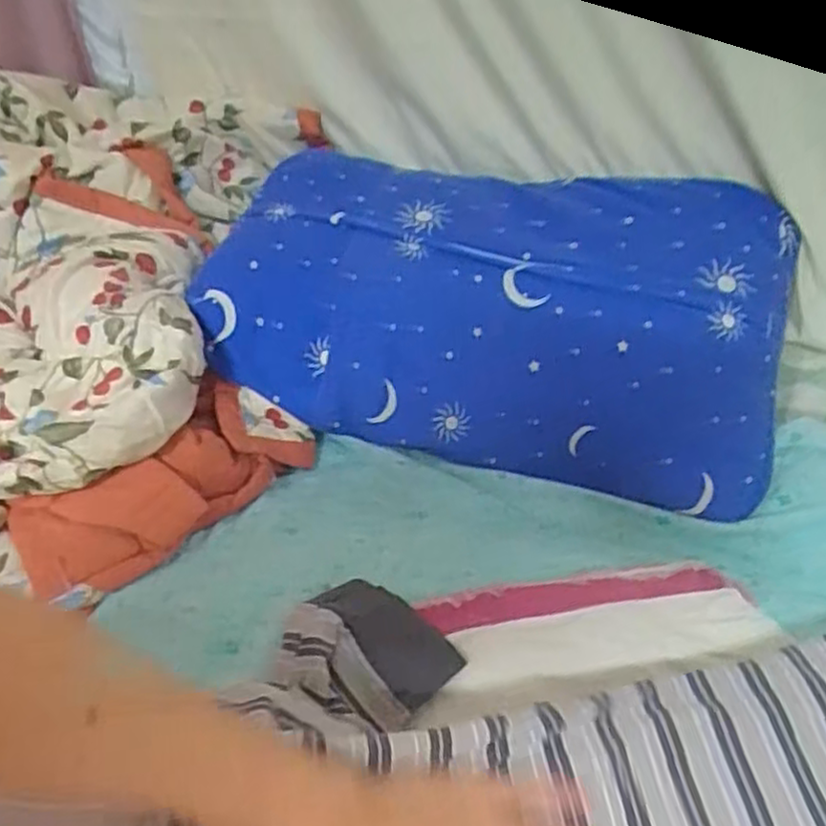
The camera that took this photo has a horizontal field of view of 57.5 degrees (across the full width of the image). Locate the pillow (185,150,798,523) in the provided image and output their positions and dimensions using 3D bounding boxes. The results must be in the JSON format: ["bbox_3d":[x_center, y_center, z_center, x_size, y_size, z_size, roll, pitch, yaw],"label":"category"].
[{"bbox_3d":[0.070,-0.119,0.766,0.573,0.100,0.352,12,71,10],"label":"pillow"}]

